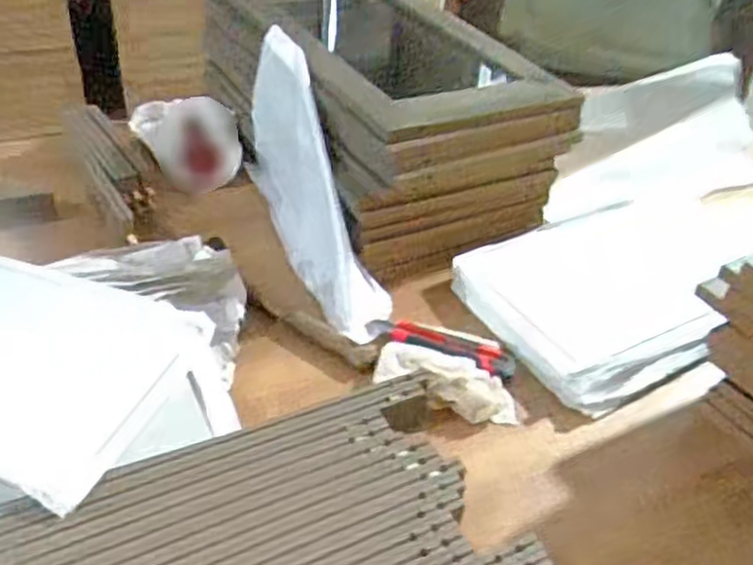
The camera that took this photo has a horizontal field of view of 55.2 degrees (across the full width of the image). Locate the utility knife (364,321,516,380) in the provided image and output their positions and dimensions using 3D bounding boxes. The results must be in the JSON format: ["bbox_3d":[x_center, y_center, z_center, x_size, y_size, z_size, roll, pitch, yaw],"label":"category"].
[{"bbox_3d":[0.072,0.066,0.793,0.164,0.015,0.054,21,40,18],"label":"utility knife"}]

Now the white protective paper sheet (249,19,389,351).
[{"bbox_3d":[-0.073,-0.129,0.901,0.064,0.212,0.434,-3,44,-31],"label":"white protective paper sheet"}]

